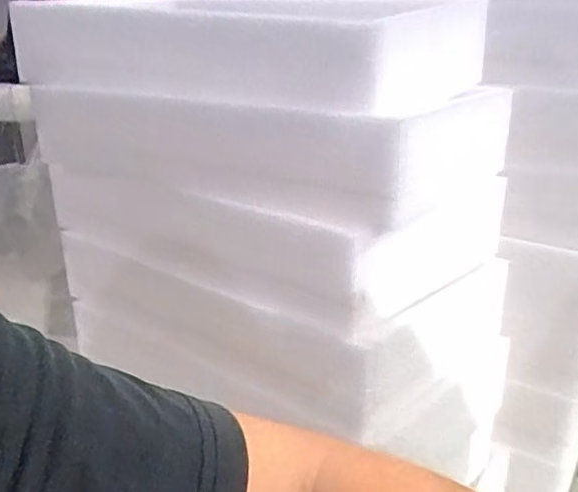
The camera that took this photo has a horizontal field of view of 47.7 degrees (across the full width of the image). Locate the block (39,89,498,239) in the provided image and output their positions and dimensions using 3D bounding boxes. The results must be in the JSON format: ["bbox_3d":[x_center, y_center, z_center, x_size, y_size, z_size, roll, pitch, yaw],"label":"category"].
[{"bbox_3d":[-0.035,-0.137,0.804,0.521,0.110,0.283,16,22,36],"label":"block"}]

